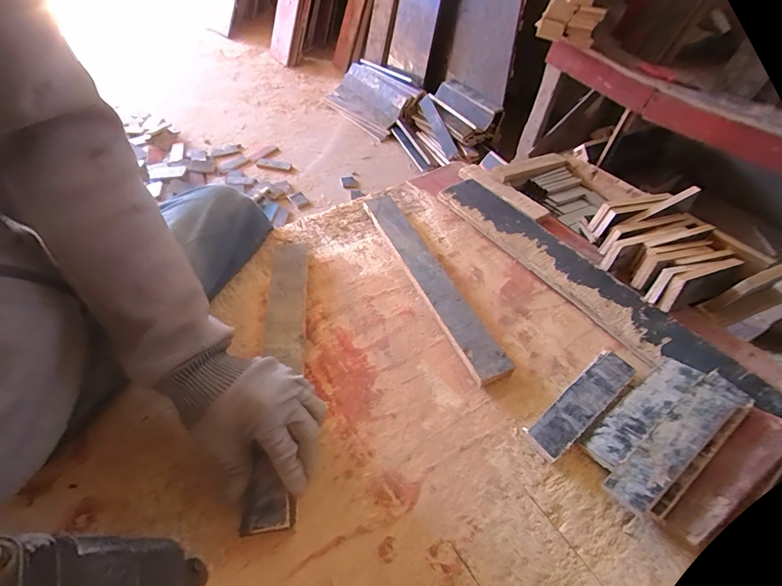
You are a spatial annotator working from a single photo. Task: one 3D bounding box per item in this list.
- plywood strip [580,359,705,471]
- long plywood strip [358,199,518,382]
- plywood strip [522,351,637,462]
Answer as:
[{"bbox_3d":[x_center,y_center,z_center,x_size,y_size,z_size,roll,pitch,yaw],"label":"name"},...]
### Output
[{"bbox_3d":[0.276,0.127,0.414,0.162,0.007,0.043,-31,28,-17],"label":"plywood strip"},{"bbox_3d":[0.049,-0.034,0.557,0.050,0.015,0.371,-24,53,-9],"label":"long plywood strip"},{"bbox_3d":[0.219,0.125,0.436,0.161,0.017,0.041,-31,57,-25],"label":"plywood strip"}]

